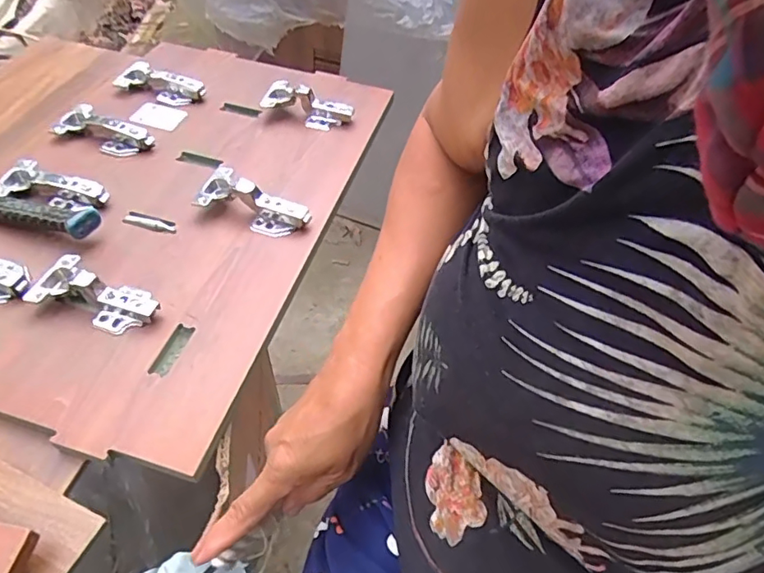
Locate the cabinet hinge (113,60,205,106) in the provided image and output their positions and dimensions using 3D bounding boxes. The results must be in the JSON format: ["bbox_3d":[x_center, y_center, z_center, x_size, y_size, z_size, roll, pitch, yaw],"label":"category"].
[{"bbox_3d":[-0.297,-0.267,0.718,0.116,0.026,0.046,24,55,13],"label":"cabinet hinge"}]

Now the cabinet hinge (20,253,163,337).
[{"bbox_3d":[-0.256,0.005,0.485,0.112,0.033,0.055,14,51,8],"label":"cabinet hinge"}]

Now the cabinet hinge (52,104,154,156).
[{"bbox_3d":[-0.335,-0.186,0.649,0.116,0.026,0.043,20,54,10],"label":"cabinet hinge"}]

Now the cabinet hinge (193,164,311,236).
[{"bbox_3d":[-0.136,-0.084,0.565,0.111,0.033,0.051,24,51,18],"label":"cabinet hinge"}]

